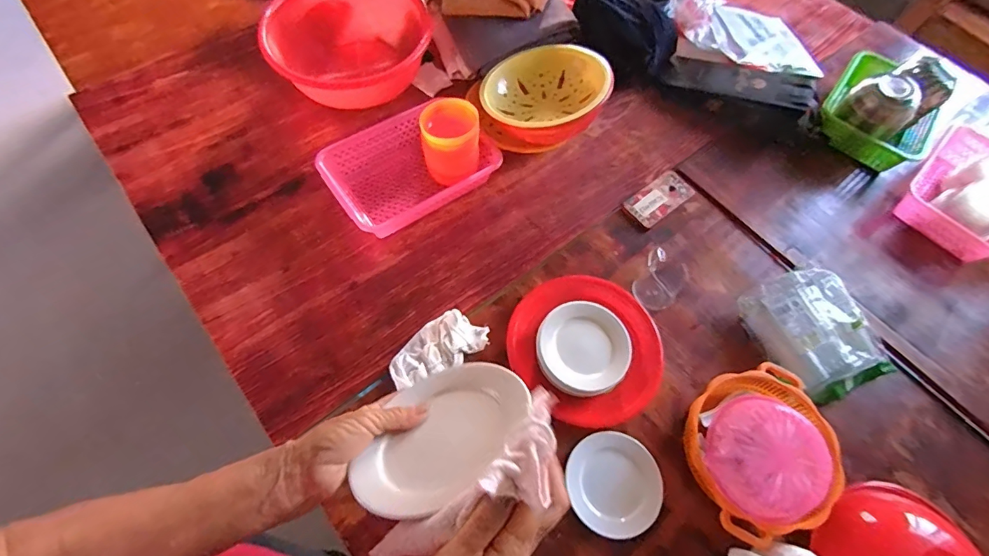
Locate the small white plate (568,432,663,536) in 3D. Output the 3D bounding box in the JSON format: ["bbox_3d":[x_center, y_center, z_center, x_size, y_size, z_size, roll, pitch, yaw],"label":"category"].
[{"bbox_3d":[0.177,0.301,0.690,0.138,0.031,0.139,-31,66,-16],"label":"small white plate"}]

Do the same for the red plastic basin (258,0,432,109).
[{"bbox_3d":[-0.311,-0.514,1.037,0.334,0.134,0.329,2,63,-4],"label":"red plastic basin"}]

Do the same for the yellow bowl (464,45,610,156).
[{"bbox_3d":[0.085,-0.373,0.983,0.279,0.140,0.232,7,63,0],"label":"yellow bowl"}]

